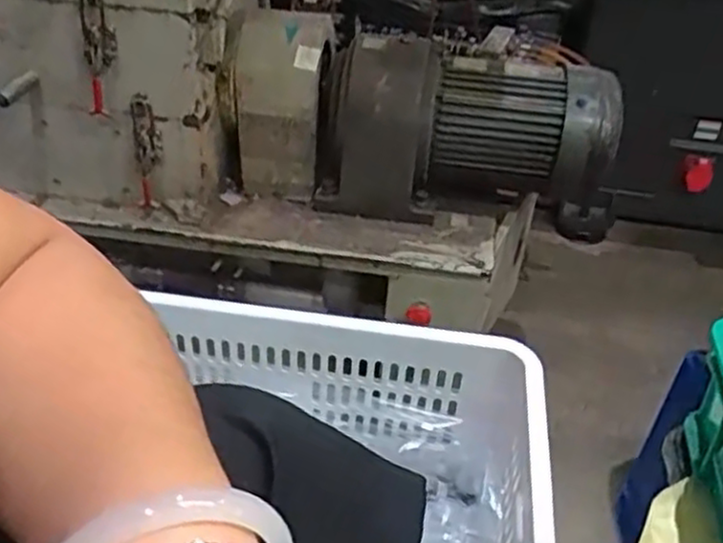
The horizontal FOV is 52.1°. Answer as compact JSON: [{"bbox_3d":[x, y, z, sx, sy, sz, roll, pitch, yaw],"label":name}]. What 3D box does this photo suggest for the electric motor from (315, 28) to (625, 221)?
[{"bbox_3d":[0.171,-0.227,1.194,0.451,0.240,0.212,8,37,6],"label":"electric motor"}]

